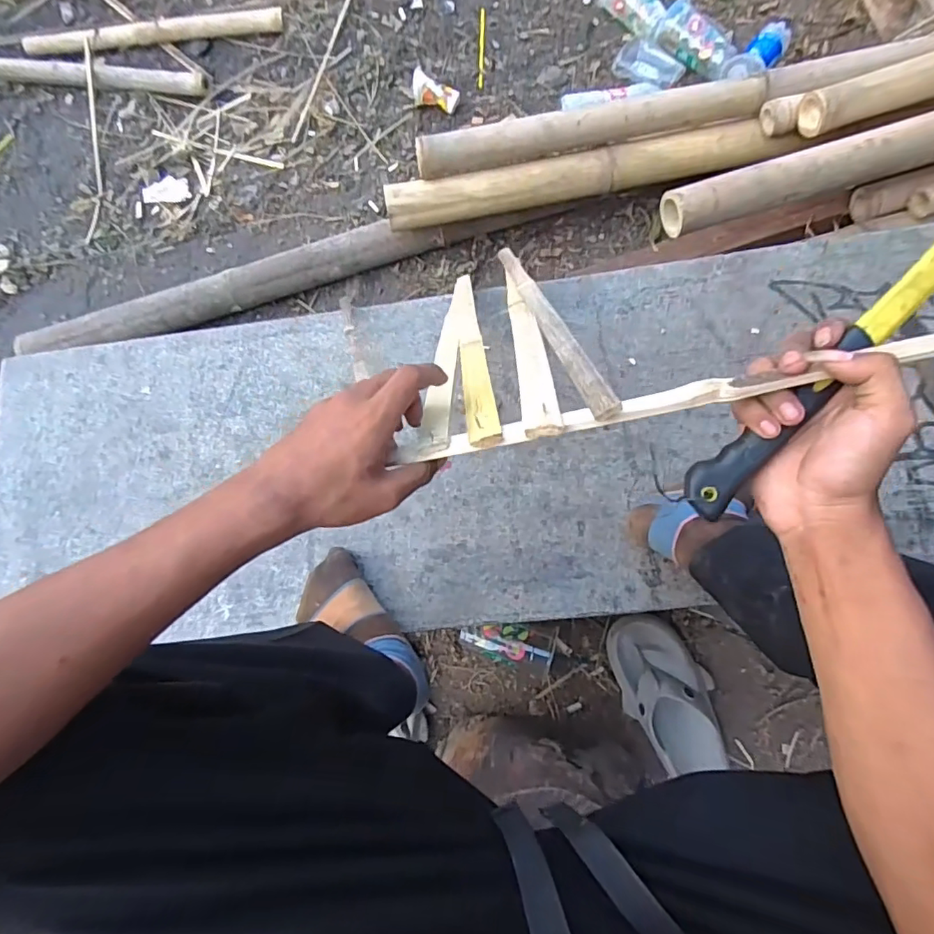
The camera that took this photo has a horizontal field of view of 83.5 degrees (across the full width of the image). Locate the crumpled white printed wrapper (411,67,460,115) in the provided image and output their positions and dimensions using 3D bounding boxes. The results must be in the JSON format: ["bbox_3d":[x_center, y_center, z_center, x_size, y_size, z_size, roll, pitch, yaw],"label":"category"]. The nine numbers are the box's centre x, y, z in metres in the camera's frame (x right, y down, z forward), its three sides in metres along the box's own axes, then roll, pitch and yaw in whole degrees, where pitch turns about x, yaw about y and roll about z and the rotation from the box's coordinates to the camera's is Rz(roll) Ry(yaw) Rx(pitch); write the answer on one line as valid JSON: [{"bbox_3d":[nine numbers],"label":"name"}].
[{"bbox_3d":[-0.067,-0.779,1.091,0.101,0.031,0.055,18,84,-12],"label":"crumpled white printed wrapper"}]

